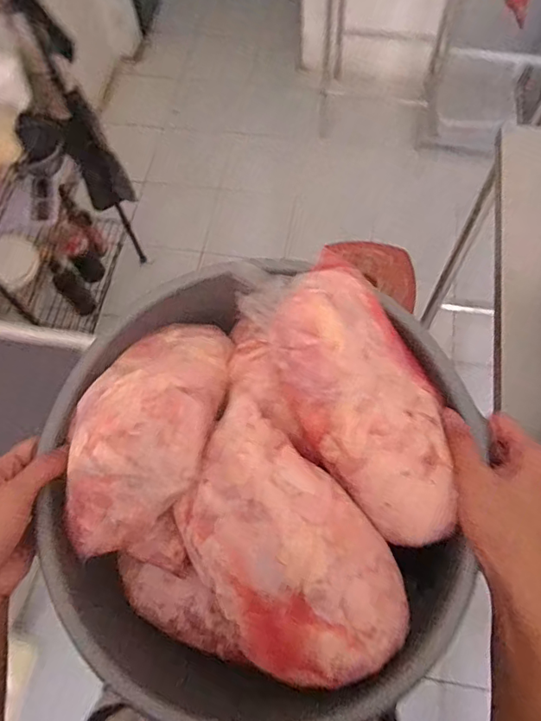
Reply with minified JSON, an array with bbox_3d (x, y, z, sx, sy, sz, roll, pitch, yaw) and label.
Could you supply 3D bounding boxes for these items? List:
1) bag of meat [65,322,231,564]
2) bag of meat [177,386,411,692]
[{"bbox_3d":[-0.101,0.045,0.421,0.114,0.072,0.205,13,66,8],"label":"bag of meat"},{"bbox_3d":[0.012,0.138,0.364,0.184,0.101,0.119,38,71,18],"label":"bag of meat"}]

